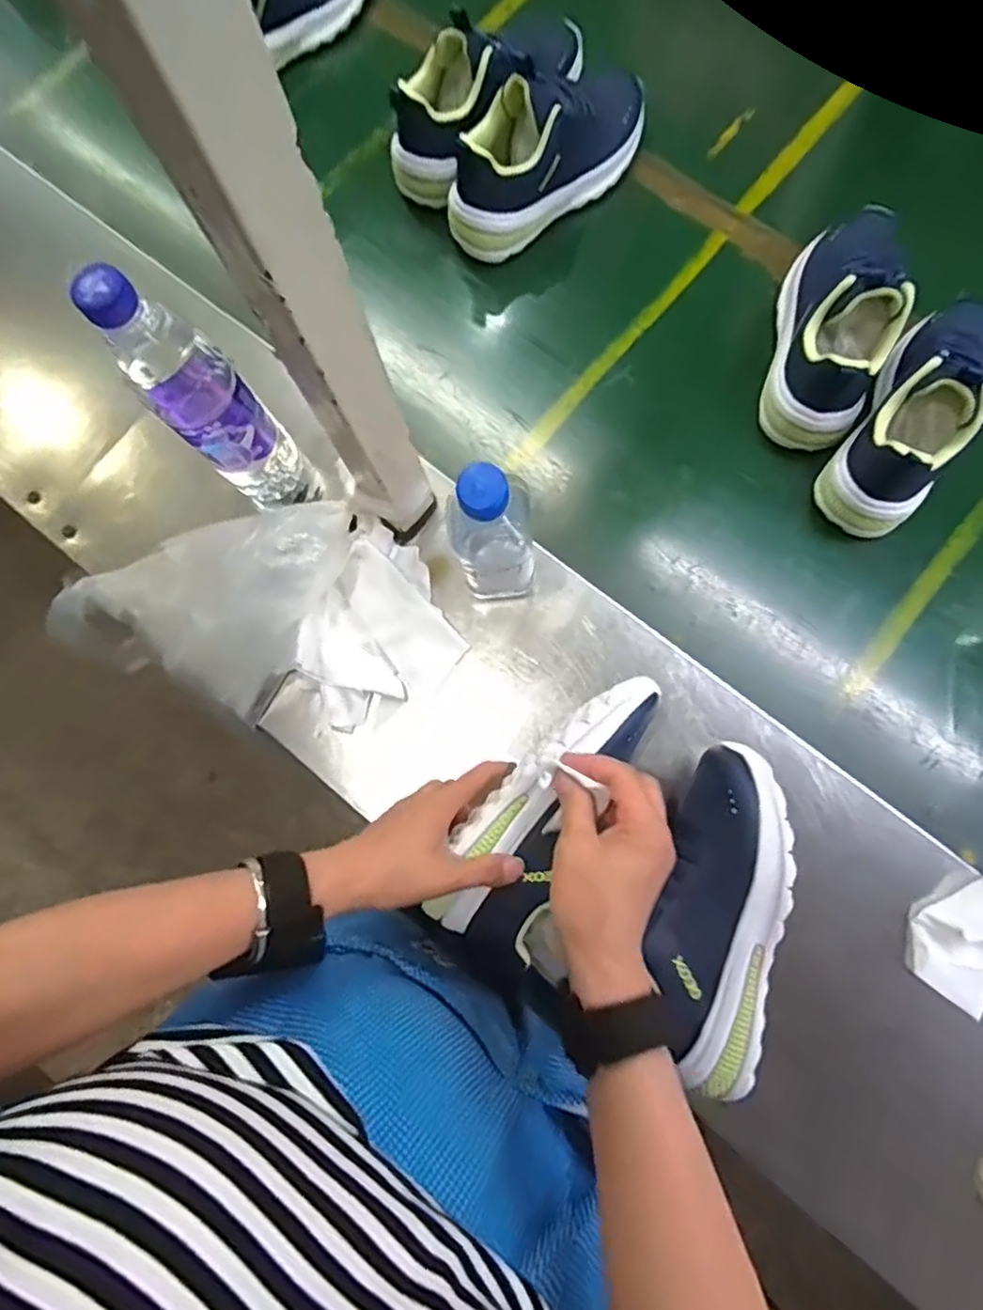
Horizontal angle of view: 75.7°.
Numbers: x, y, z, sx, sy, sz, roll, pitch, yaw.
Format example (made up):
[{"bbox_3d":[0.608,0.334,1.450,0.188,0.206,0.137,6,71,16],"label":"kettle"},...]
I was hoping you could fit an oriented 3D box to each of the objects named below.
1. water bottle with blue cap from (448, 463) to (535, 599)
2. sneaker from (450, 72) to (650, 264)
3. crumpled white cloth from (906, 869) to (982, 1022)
[{"bbox_3d":[-0.001,-0.084,0.474,0.068,0.184,0.057,2,79,3],"label":"water bottle with blue cap"},{"bbox_3d":[0.054,-0.475,0.591,0.218,0.115,0.096,-44,80,-5],"label":"sneaker"},{"bbox_3d":[0.351,0.208,0.468,0.073,0.042,0.094,31,82,8],"label":"crumpled white cloth"}]

